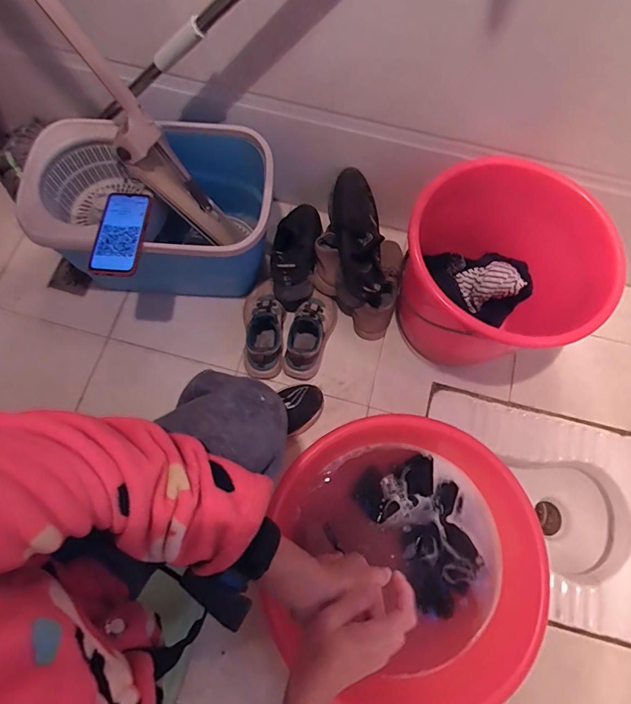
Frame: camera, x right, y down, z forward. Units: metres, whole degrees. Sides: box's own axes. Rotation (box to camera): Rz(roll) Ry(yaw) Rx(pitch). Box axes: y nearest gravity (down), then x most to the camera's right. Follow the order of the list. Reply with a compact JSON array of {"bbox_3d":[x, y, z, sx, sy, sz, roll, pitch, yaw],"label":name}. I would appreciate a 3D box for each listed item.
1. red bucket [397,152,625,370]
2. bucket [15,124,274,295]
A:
[{"bbox_3d":[0.339,-0.136,0.837,0.296,0.336,0.347,-39,76,-13],"label":"red bucket"},{"bbox_3d":[-0.308,-0.268,0.869,0.444,0.255,0.288,-1,71,-2],"label":"bucket"}]

